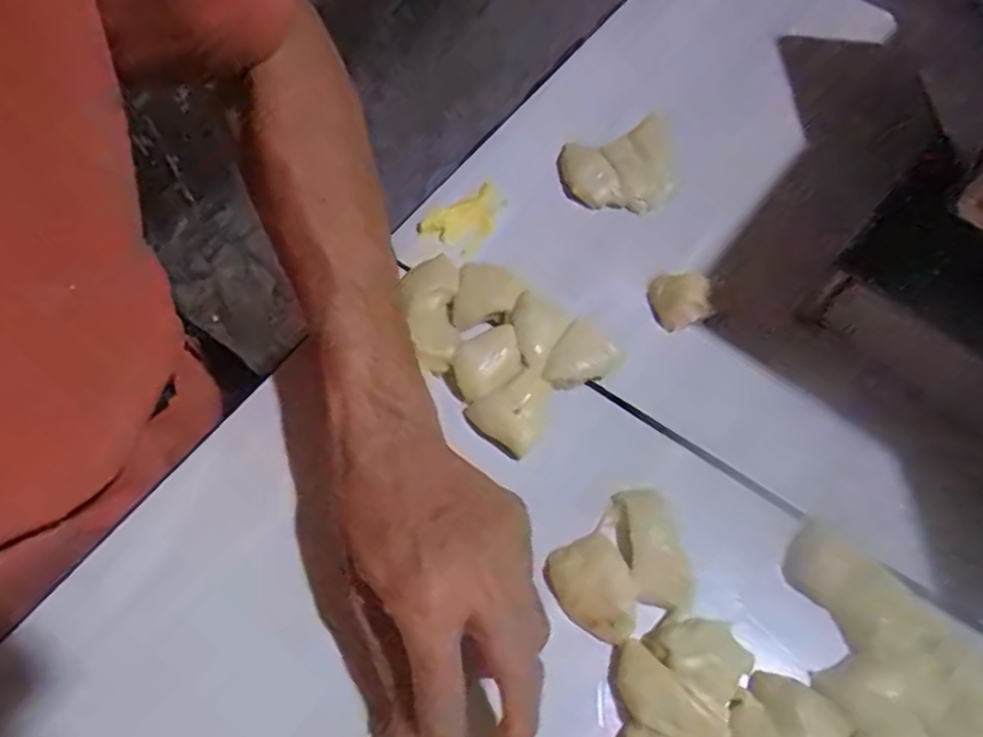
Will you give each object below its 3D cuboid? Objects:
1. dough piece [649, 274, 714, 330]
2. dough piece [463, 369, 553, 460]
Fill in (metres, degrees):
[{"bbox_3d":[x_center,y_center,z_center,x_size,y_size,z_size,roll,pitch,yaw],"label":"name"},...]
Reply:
[{"bbox_3d":[0.120,-0.044,0.403,0.034,0.020,0.033,-3,61,-6],"label":"dough piece"},{"bbox_3d":[0.014,0.021,0.358,0.040,0.014,0.043,37,64,16],"label":"dough piece"}]

